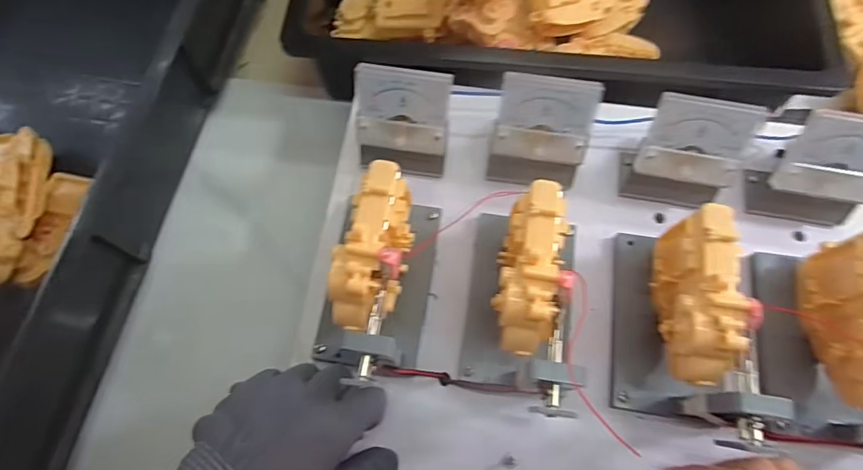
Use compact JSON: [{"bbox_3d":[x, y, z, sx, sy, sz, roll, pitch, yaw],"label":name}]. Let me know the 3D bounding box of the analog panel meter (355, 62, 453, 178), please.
[{"bbox_3d":[-0.020,-0.077,0.347,0.065,0.070,0.045,10,70,6],"label":"analog panel meter"}]

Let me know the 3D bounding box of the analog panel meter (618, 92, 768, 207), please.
[{"bbox_3d":[0.174,-0.055,0.336,0.073,0.072,0.042,14,71,7],"label":"analog panel meter"}]

